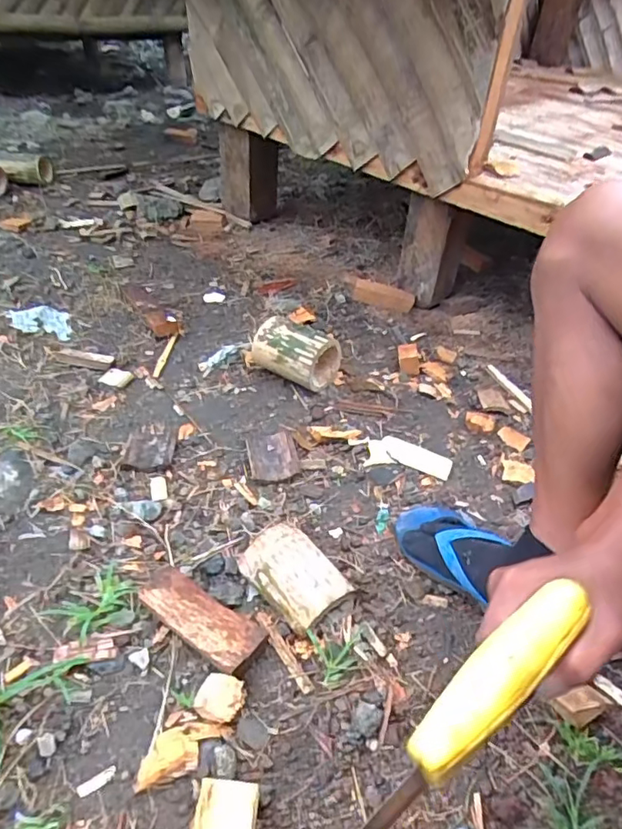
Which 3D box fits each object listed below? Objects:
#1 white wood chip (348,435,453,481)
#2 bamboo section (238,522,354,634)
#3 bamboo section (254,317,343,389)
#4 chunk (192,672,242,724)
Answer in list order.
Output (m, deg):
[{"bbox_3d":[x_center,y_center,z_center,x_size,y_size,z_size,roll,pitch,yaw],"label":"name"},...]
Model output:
[{"bbox_3d":[0.139,0.063,0.868,0.157,0.007,0.072,15,38,13],"label":"white wood chip"},{"bbox_3d":[-0.021,0.188,0.656,0.080,0.050,0.127,-29,51,-33],"label":"bamboo section"},{"bbox_3d":[-0.030,-0.109,0.977,0.143,0.108,0.089,28,45,24],"label":"bamboo section"},{"bbox_3d":[-0.090,0.285,0.555,0.044,0.020,0.040,16,38,14],"label":"chunk"}]

